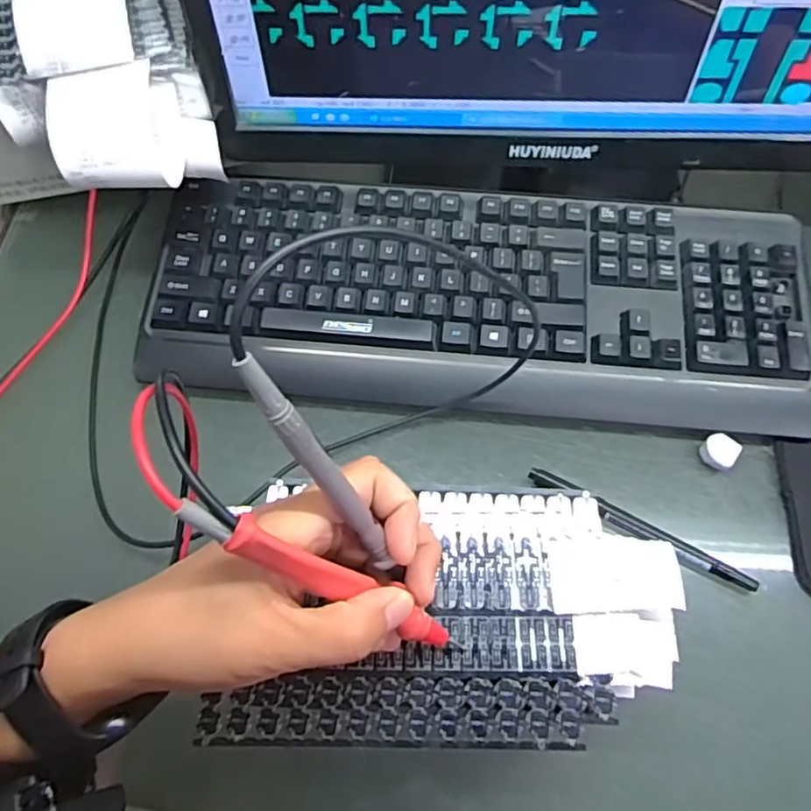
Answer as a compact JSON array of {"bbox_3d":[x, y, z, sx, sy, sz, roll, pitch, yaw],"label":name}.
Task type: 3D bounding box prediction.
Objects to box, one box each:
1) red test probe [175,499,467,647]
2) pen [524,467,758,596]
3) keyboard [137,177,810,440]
[{"bbox_3d":[-0.024,0.070,0.235,0.144,0.013,0.016,35,62,-31],"label":"red test probe"},{"bbox_3d":[0.138,0.072,0.362,0.138,0.009,0.012,27,68,12],"label":"pen"},{"bbox_3d":[0.048,-0.071,0.411,0.424,0.040,0.153,4,65,2],"label":"keyboard"}]

